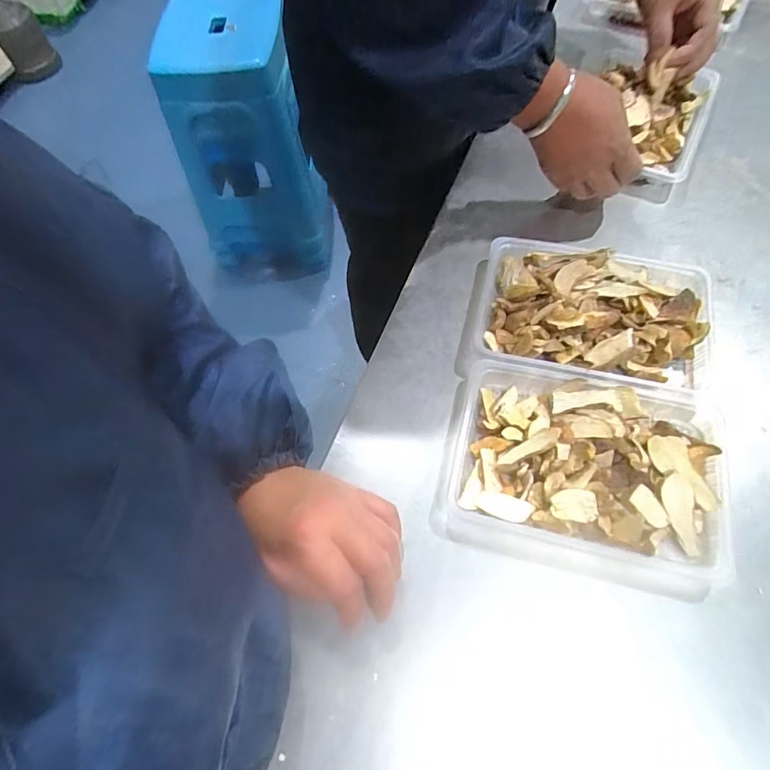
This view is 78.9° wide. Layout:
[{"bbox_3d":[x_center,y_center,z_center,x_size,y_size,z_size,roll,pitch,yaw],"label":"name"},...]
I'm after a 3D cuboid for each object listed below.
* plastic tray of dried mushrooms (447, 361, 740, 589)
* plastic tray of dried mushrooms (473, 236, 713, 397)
[{"bbox_3d":[0.165,0.061,0.378,0.207,0.036,0.143,10,64,9],"label":"plastic tray of dried mushrooms"},{"bbox_3d":[0.192,-0.067,0.432,0.200,0.044,0.138,12,64,9],"label":"plastic tray of dried mushrooms"}]

